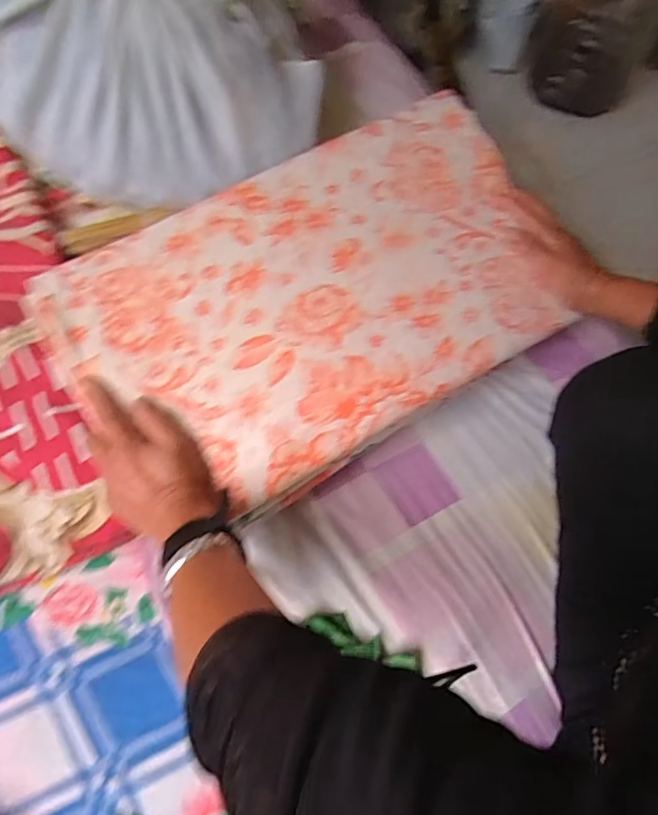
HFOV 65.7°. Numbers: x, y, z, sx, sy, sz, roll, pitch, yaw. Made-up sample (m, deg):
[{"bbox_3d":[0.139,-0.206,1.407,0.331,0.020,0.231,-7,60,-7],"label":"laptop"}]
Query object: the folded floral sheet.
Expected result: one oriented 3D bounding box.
[{"bbox_3d":[0.001,-0.117,0.514,0.482,0.041,0.304,-30,74,-11],"label":"folded floral sheet"}]

